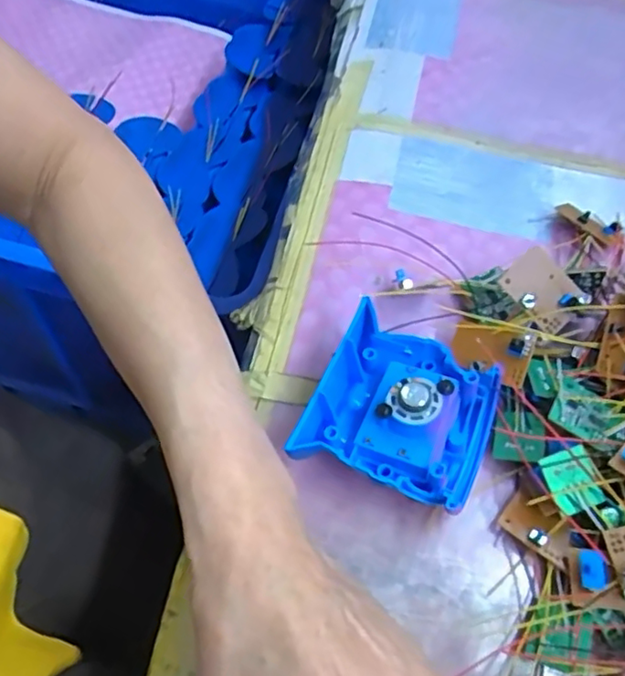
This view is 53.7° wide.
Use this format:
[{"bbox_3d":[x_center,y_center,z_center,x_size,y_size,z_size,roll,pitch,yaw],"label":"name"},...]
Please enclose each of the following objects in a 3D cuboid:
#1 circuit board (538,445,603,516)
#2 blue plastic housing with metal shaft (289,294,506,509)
[{"bbox_3d":[0.123,0.068,0.294,0.024,0.004,0.028,-18,73,-6],"label":"circuit board"},{"bbox_3d":[0.045,0.037,0.312,0.089,0.044,0.085,20,60,7],"label":"blue plastic housing with metal shaft"}]

